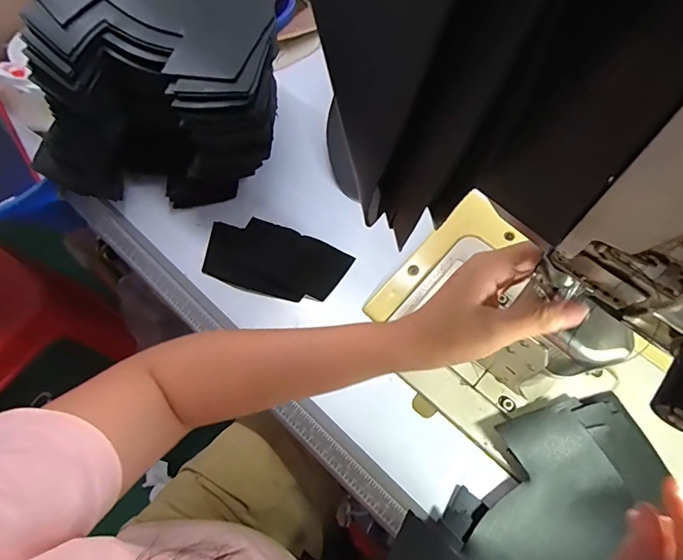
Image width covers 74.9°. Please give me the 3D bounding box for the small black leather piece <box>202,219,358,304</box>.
[{"bbox_3d":[-0.080,-0.022,0.527,0.166,0.006,0.086,18,74,10],"label":"small black leather piece"}]

